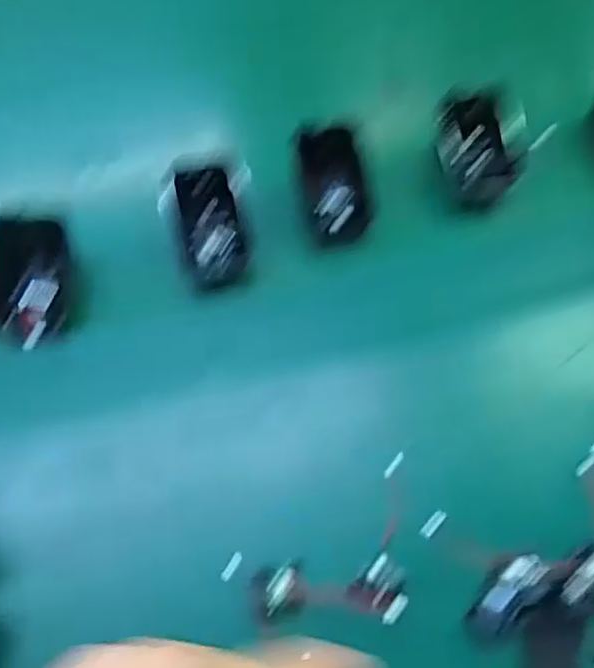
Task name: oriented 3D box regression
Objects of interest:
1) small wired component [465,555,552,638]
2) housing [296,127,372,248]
[{"bbox_3d":[0.098,0.122,0.304,0.044,0.011,0.022,-36,69,-19],"label":"small wired component"},{"bbox_3d":[0.024,-0.092,0.410,0.037,0.013,0.071,-12,85,5],"label":"housing"}]

